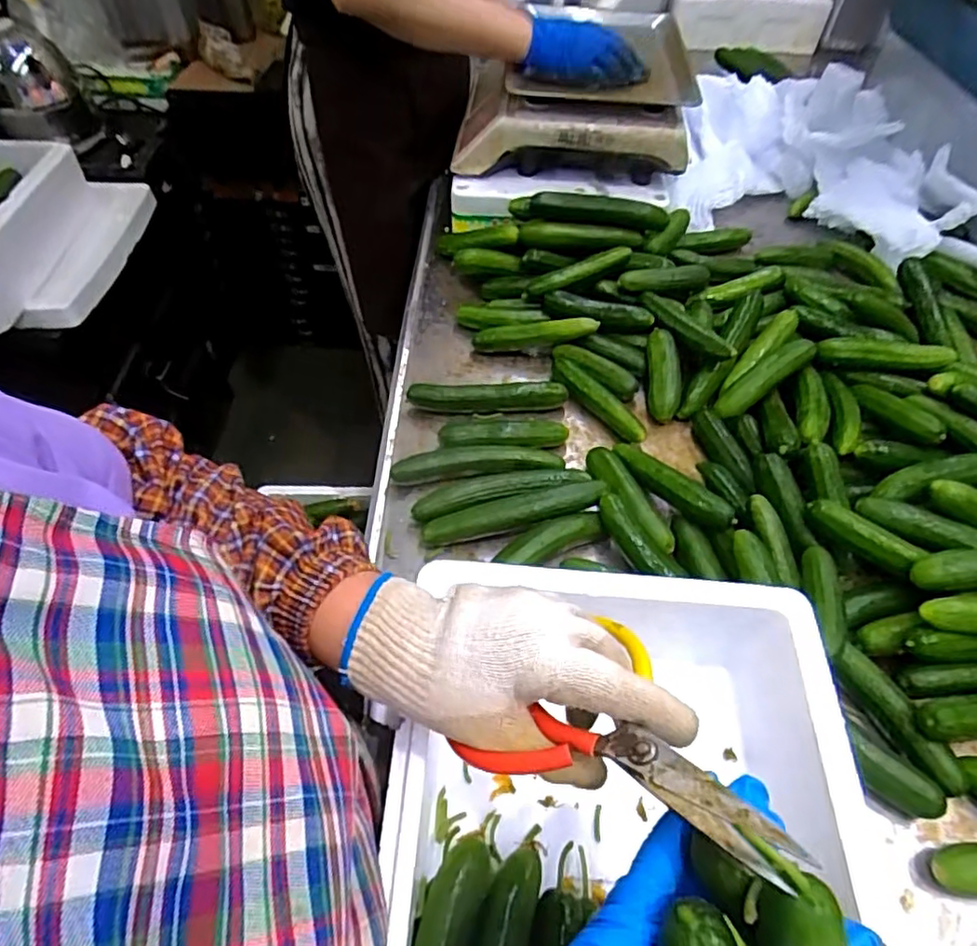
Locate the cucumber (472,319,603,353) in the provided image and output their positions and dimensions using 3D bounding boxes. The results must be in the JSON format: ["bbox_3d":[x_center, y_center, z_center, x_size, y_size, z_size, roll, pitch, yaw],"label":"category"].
[{"bbox_3d":[0.053,-0.162,0.709,0.141,0.030,0.022,-6,53,13],"label":"cucumber"}]

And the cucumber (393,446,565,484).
[{"bbox_3d":[-0.010,-0.008,0.611,0.165,0.027,0.032,0,54,-2],"label":"cucumber"}]

